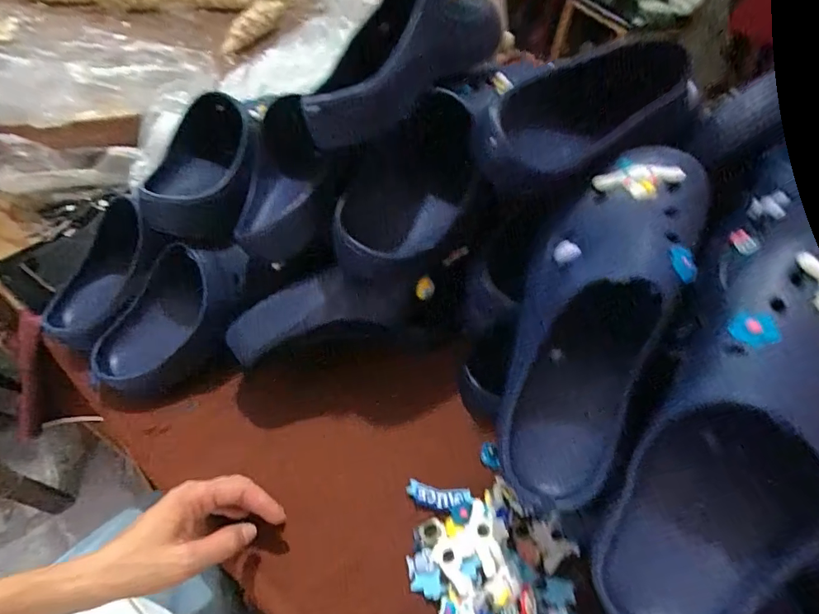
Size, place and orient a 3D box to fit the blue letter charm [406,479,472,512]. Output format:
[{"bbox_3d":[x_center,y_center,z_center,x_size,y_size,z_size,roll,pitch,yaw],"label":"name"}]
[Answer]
[{"bbox_3d":[0.027,0.179,0.436,0.060,0.010,0.022,10,51,3],"label":"blue letter charm"}]

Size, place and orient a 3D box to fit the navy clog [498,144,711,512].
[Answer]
[{"bbox_3d":[0.143,0.001,0.346,0.110,0.087,0.306,21,86,12],"label":"navy clog"}]

